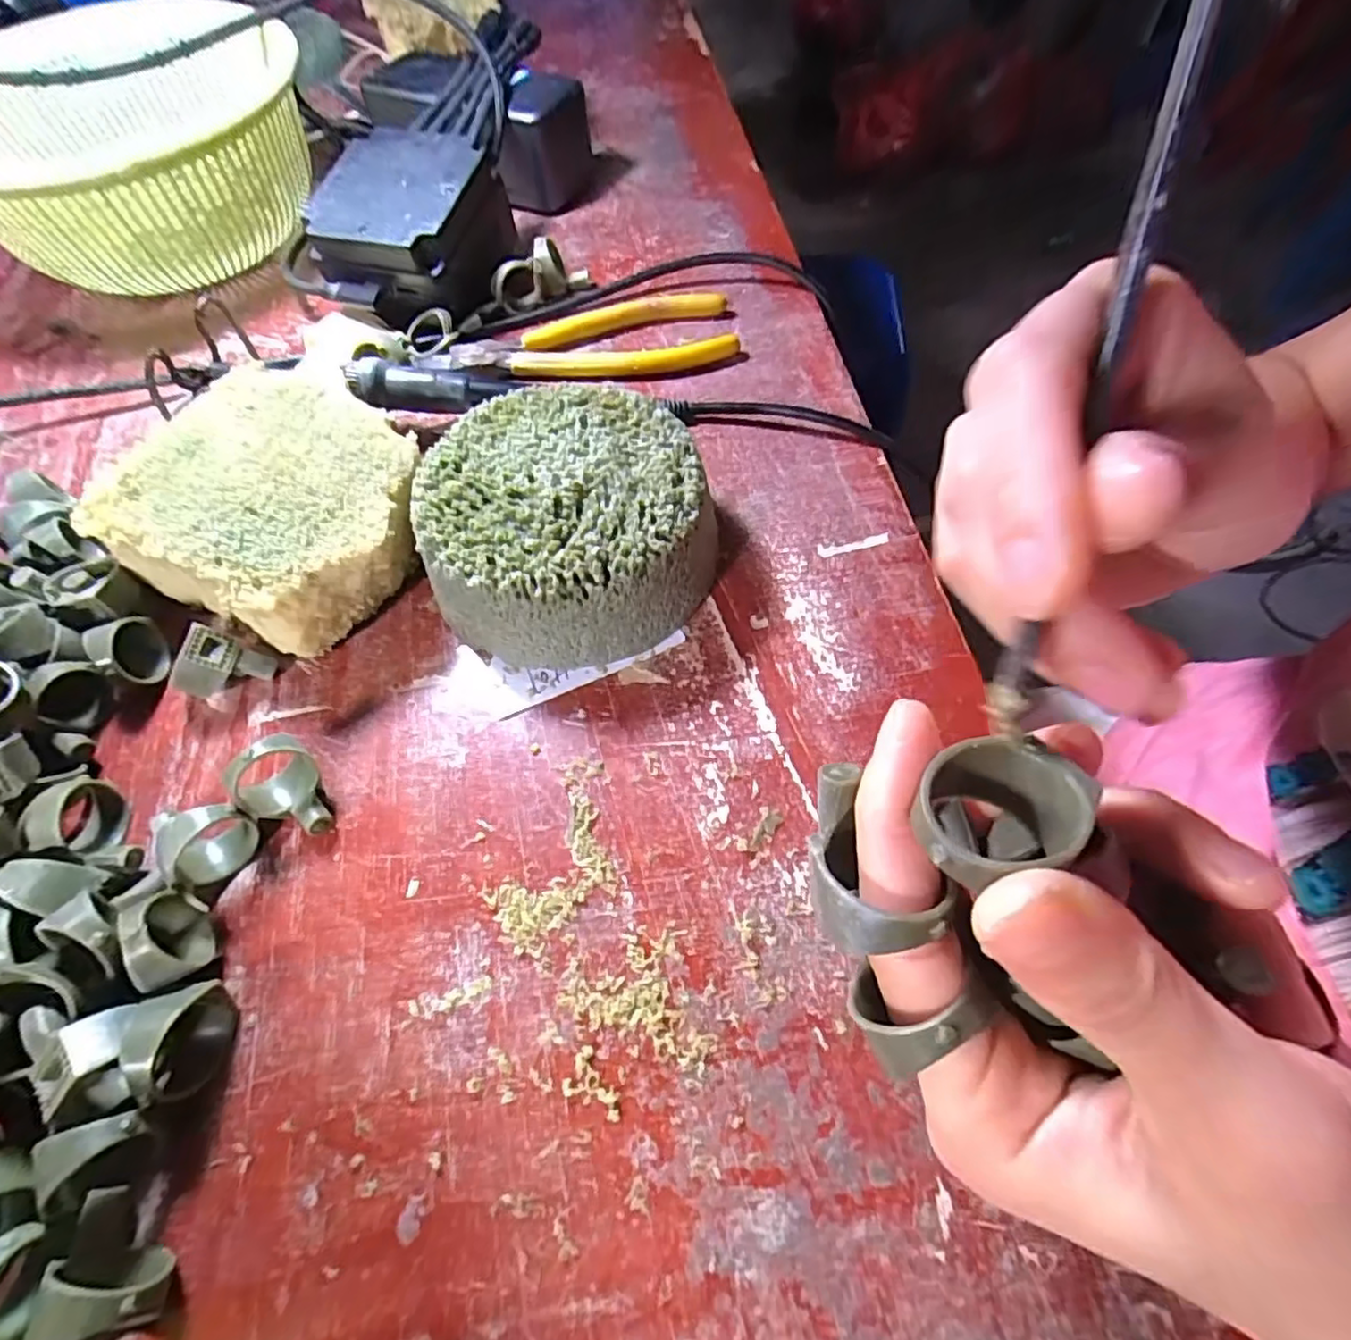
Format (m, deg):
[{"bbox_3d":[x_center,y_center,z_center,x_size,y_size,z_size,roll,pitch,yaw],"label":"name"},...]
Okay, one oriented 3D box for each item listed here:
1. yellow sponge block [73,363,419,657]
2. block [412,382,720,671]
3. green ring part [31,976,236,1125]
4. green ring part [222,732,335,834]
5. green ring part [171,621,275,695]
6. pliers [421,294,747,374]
[{"bbox_3d":[-0.148,-0.059,0.253,0.120,0.043,0.097,29,65,18],"label":"yellow sponge block"},{"bbox_3d":[-0.039,-0.054,0.243,0.097,0.046,0.096,-1,60,2],"label":"block"},{"bbox_3d":[-0.139,0.100,0.172,0.034,0.024,0.025,-13,60,-5],"label":"green ring part"},{"bbox_3d":[-0.122,0.037,0.207,0.028,0.027,0.024,33,67,19],"label":"green ring part"},{"bbox_3d":[-0.160,-0.001,0.232,0.022,0.023,0.021,12,61,9],"label":"green ring part"},{"bbox_3d":[-0.047,-0.160,0.323,0.150,0.011,0.048,-10,60,-3],"label":"pliers"}]

